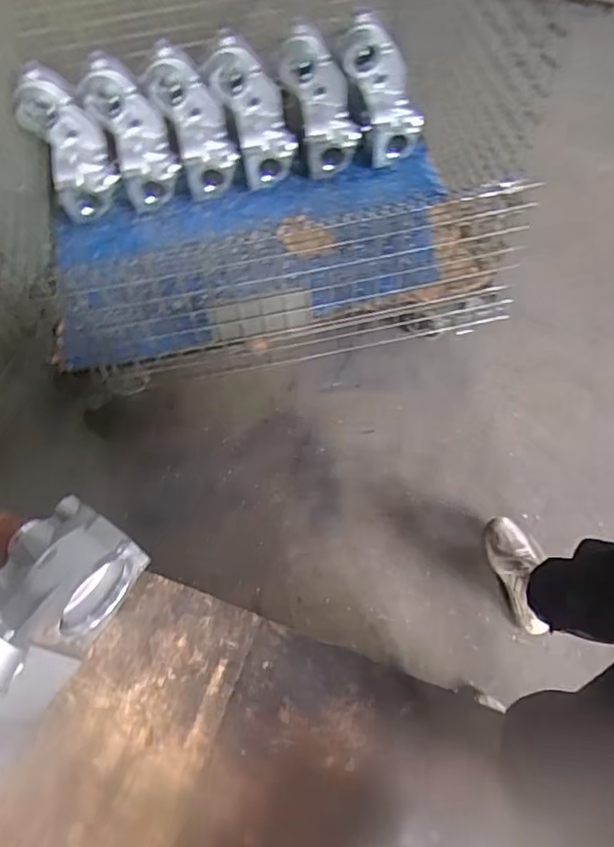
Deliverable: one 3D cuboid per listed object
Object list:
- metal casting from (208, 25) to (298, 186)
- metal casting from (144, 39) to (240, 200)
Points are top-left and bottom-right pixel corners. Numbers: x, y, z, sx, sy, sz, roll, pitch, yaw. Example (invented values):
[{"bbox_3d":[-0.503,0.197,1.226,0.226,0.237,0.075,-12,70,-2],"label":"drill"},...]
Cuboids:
[{"bbox_3d":[-0.137,-0.869,1.617,0.172,0.139,0.382,-18,91,-7],"label":"metal casting"},{"bbox_3d":[-0.317,-0.849,1.646,0.172,0.173,0.364,-21,88,-8],"label":"metal casting"}]

